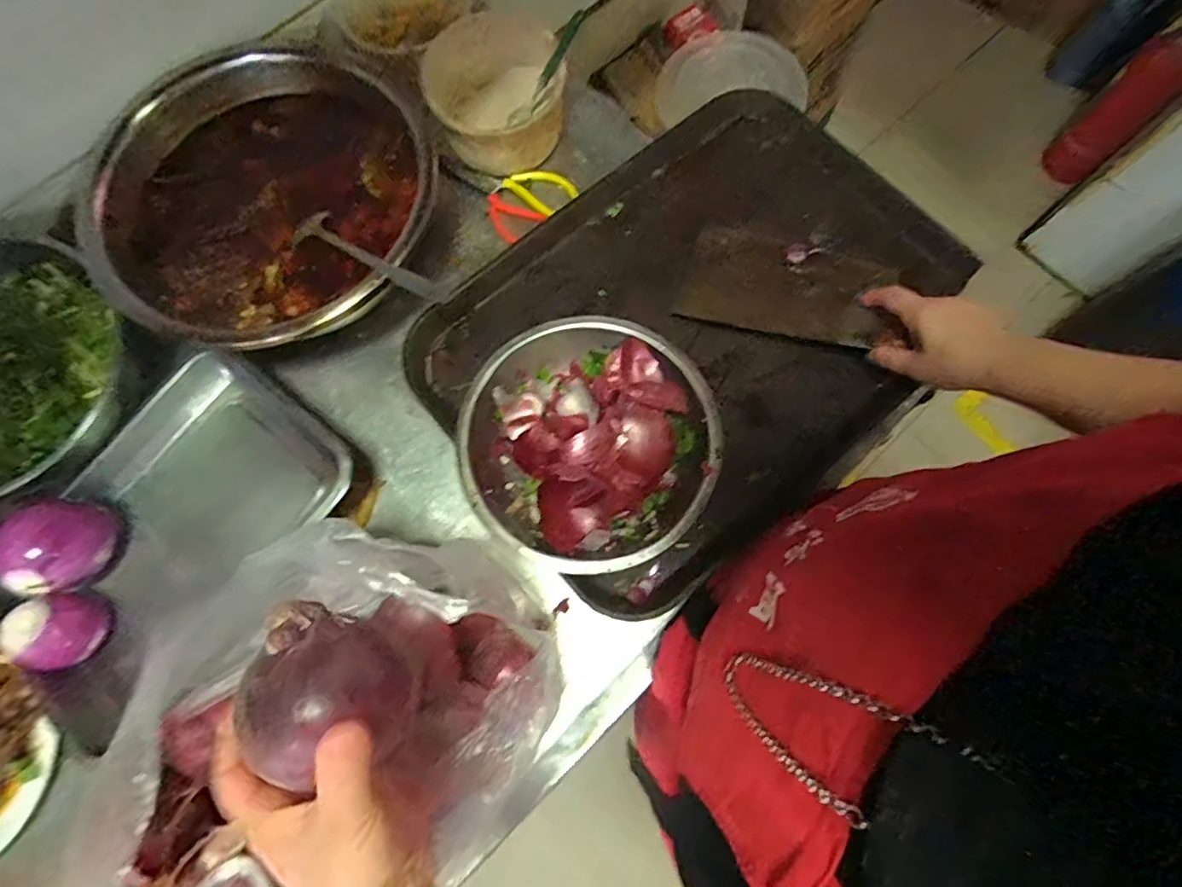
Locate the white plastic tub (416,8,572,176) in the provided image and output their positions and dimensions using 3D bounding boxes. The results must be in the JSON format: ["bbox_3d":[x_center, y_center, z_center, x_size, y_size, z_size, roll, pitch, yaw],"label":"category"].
[{"bbox_3d":[-0.110,-0.404,0.677,0.147,0.096,0.161,0,75,1],"label":"white plastic tub"}]

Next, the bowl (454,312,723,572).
[{"bbox_3d":[-0.003,0.001,0.580,0.237,0.069,0.230,0,75,1],"label":"bowl"}]

